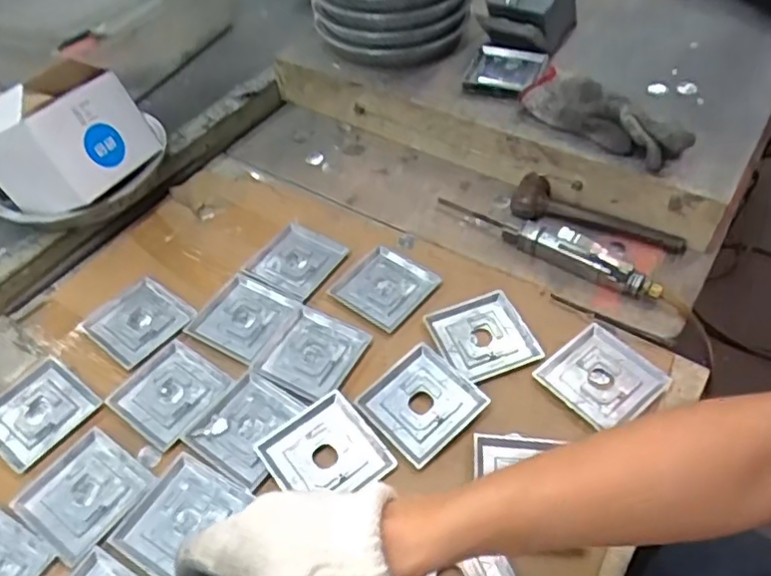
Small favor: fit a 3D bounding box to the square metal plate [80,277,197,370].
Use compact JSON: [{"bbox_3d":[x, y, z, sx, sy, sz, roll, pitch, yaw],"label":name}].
[{"bbox_3d":[-0.264,0.033,0.655,0.096,0.008,0.089,31,58,27],"label":"square metal plate"}]

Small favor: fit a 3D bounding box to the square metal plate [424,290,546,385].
[{"bbox_3d":[0.099,0.049,0.612,0.088,0.007,0.092,-19,51,-11],"label":"square metal plate"}]

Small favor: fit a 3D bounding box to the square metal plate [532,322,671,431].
[{"bbox_3d":[0.203,0.081,0.571,0.090,0.006,0.090,-34,55,-22],"label":"square metal plate"}]

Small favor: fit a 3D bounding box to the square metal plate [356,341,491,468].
[{"bbox_3d":[0.033,0.103,0.564,0.092,0.017,0.096,-34,55,-22],"label":"square metal plate"}]

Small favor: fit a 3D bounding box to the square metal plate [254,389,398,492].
[{"bbox_3d":[-0.053,0.144,0.537,0.089,0.013,0.094,-33,55,-22],"label":"square metal plate"}]

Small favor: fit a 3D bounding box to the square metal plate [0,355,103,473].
[{"bbox_3d":[-0.337,0.116,0.590,0.098,0.004,0.090,29,58,26],"label":"square metal plate"}]

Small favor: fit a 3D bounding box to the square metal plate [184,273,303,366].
[{"bbox_3d":[-0.148,0.028,0.648,0.097,0.007,0.092,24,56,23],"label":"square metal plate"}]

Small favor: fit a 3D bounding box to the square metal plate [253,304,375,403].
[{"bbox_3d":[-0.073,0.063,0.613,0.085,0.008,0.091,23,55,22],"label":"square metal plate"}]

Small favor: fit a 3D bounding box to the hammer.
[{"bbox_3d":[0.238,-0.086,0.691,0.187,0.034,0.053,15,52,16],"label":"hammer"}]

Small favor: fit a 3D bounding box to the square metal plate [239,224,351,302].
[{"bbox_3d":[-0.103,-0.032,0.702,0.097,0.011,0.091,26,56,24],"label":"square metal plate"}]

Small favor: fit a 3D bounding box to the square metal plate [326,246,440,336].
[{"bbox_3d":[0.001,-0.001,0.662,0.090,0.011,0.089,30,58,26],"label":"square metal plate"}]

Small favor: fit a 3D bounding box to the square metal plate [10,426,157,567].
[{"bbox_3d":[-0.261,0.176,0.532,0.092,0.004,0.090,27,57,25],"label":"square metal plate"}]

